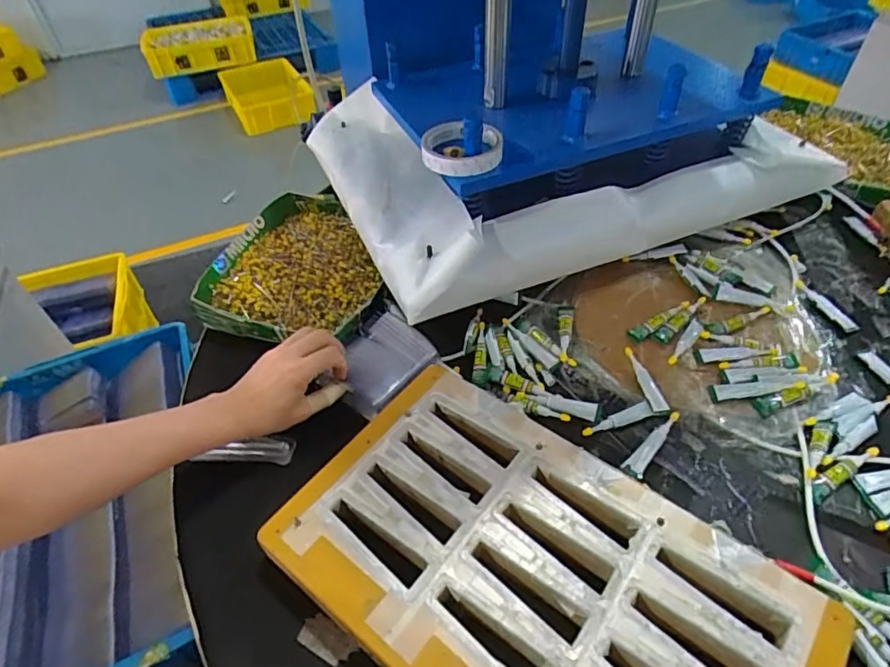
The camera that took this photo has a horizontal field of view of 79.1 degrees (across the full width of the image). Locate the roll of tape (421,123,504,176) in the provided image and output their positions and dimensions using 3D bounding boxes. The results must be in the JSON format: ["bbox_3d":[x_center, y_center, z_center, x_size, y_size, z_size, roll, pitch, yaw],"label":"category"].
[{"bbox_3d":[0.018,-0.201,0.587,0.087,0.024,0.087,-2,46,2],"label":"roll of tape"}]

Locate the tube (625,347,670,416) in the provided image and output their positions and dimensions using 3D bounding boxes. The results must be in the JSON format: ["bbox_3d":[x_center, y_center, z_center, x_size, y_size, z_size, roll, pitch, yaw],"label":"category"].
[{"bbox_3d":[0.207,0.050,0.560,0.016,0.007,0.083,-9,46,-4],"label":"tube"}]

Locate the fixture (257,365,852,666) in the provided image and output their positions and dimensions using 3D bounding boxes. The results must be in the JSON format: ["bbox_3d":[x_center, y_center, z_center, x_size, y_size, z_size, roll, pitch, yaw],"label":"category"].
[{"bbox_3d":[0.066,0.190,0.419,0.381,0.045,0.228,28,54,28],"label":"fixture"}]

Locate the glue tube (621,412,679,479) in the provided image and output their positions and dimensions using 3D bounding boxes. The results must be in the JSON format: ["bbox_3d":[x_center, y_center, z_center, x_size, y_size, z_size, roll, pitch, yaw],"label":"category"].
[{"bbox_3d":[0.199,0.104,0.514,0.017,0.013,0.091,32,56,30],"label":"glue tube"}]

